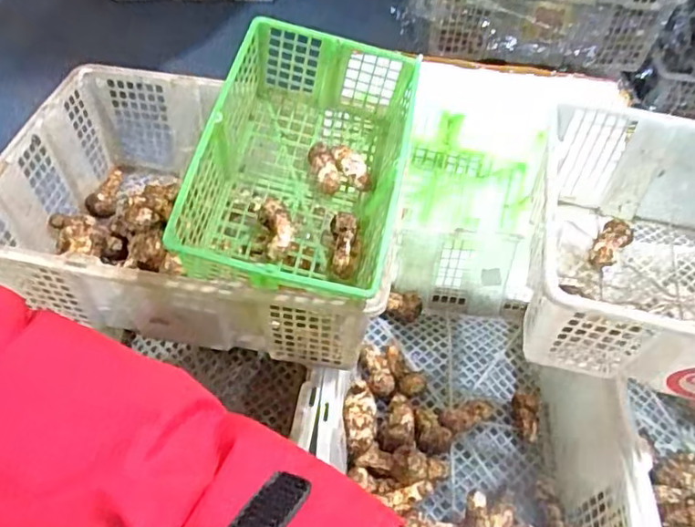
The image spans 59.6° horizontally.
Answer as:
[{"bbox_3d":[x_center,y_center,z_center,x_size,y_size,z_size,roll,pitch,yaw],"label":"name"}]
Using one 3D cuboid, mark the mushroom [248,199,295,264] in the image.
[{"bbox_3d":[-0.084,-0.035,0.688,0.048,0.049,0.061,-1,50,-4],"label":"mushroom"}]

